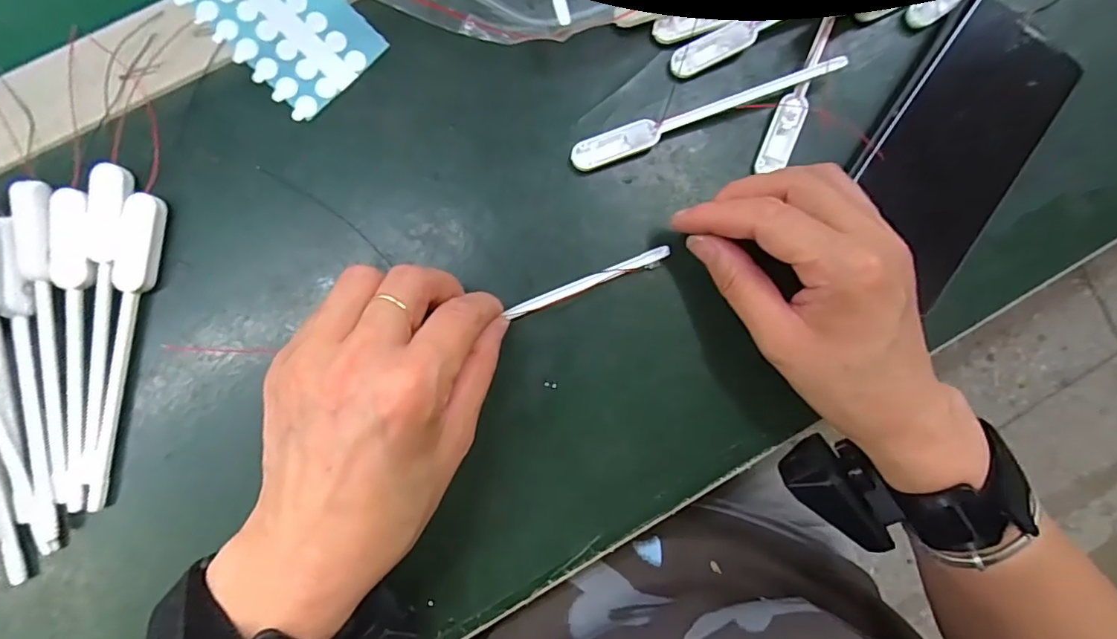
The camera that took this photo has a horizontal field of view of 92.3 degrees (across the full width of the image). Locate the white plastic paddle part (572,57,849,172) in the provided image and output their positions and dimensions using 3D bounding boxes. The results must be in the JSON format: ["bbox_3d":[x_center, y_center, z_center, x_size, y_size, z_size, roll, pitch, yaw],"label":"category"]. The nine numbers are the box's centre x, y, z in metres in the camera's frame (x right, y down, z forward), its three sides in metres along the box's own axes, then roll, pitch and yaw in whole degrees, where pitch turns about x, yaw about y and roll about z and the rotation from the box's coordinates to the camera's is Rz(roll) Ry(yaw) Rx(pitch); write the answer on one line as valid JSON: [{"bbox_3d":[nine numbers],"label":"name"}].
[{"bbox_3d":[0.075,-0.105,0.271,0.143,0.004,0.015,-21,101,0],"label":"white plastic paddle part"}]

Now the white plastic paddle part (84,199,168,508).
[{"bbox_3d":[-0.200,0.014,0.245,0.015,0.006,0.143,8,88,-4],"label":"white plastic paddle part"}]

